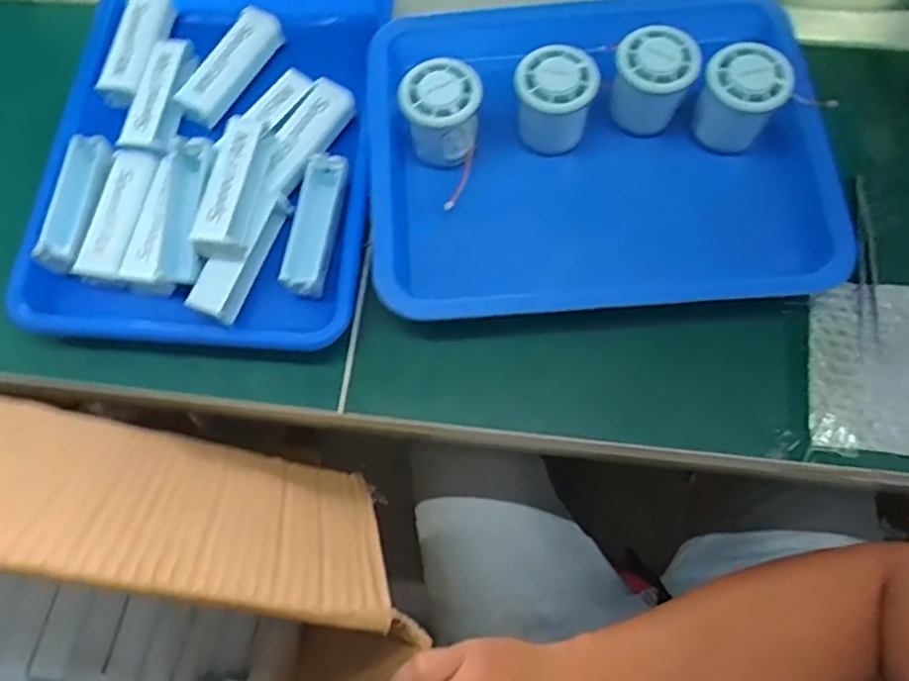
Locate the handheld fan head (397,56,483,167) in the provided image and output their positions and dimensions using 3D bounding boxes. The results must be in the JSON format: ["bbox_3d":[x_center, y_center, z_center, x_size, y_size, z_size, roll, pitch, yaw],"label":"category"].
[{"bbox_3d":[-0.009,-0.169,0.501,0.060,0.056,0.056,7,70,5],"label":"handheld fan head"}]

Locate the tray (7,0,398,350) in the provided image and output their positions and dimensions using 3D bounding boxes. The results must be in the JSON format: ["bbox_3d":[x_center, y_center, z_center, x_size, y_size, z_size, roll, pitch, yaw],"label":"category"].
[{"bbox_3d":[-0.189,-0.169,0.517,0.253,0.048,0.343,3,70,4],"label":"tray"}]

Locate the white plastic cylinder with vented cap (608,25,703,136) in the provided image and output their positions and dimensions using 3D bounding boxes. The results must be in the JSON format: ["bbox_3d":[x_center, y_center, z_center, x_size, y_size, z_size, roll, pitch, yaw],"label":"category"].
[{"bbox_3d":[0.148,-0.193,0.501,0.057,0.060,0.052,14,71,8],"label":"white plastic cylinder with vented cap"}]

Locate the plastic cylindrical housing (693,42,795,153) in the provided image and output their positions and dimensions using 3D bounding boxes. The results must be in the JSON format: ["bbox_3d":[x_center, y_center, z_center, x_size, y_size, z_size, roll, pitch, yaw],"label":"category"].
[{"bbox_3d":[0.203,-0.172,0.480,0.056,0.058,0.050,36,75,14],"label":"plastic cylindrical housing"}]

